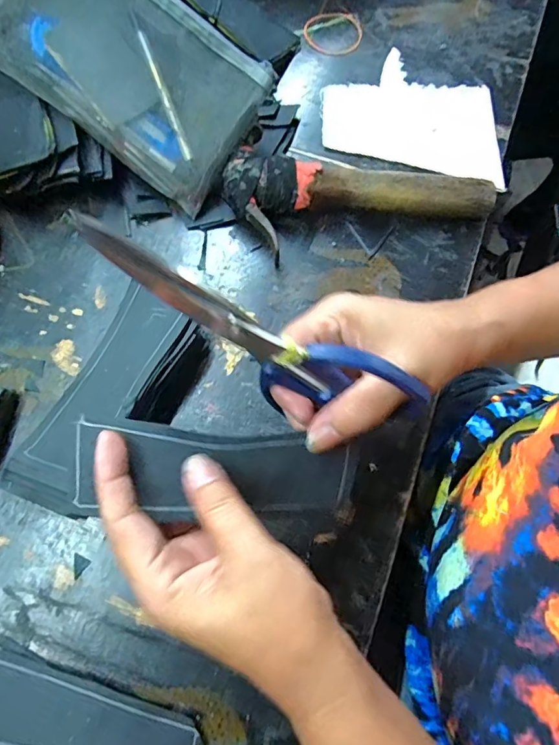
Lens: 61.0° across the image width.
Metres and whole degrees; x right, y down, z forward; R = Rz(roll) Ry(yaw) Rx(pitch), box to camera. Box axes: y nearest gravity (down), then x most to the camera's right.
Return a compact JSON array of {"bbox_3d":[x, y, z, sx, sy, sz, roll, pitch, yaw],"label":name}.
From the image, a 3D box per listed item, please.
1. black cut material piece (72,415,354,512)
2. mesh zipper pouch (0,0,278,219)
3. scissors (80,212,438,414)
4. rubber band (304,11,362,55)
[{"bbox_3d":[-0.033,0.052,0.254,0.146,0.020,0.044,8,71,-11],"label":"black cut material piece"},{"bbox_3d":[-0.118,-0.241,0.366,0.200,0.022,0.124,34,100,-12],"label":"mesh zipper pouch"},{"bbox_3d":[-0.012,-0.014,0.233,0.180,0.059,0.023,27,70,-26],"label":"scissors"},{"bbox_3d":[0.056,-0.348,0.481,0.056,0.004,0.053,0,71,-1],"label":"rubber band"}]

